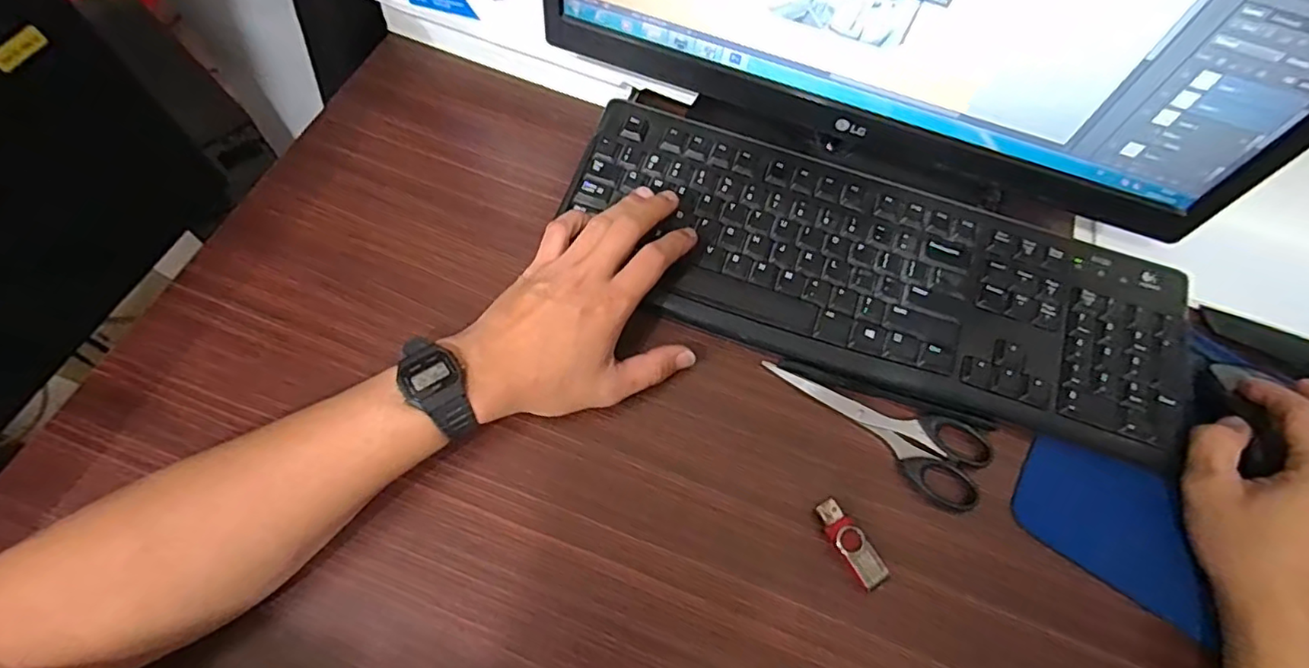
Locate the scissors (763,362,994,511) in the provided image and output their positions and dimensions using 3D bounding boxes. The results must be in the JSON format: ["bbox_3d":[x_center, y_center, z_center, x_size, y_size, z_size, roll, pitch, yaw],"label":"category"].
[{"bbox_3d":[0.142,0.063,0.383,0.150,0.007,0.055,23,71,5],"label":"scissors"}]

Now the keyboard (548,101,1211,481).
[{"bbox_3d":[0.150,-0.045,0.415,0.432,0.017,0.155,22,71,6],"label":"keyboard"}]

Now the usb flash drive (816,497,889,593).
[{"bbox_3d":[0.116,0.124,0.348,0.018,0.008,0.053,-29,74,-12],"label":"usb flash drive"}]

